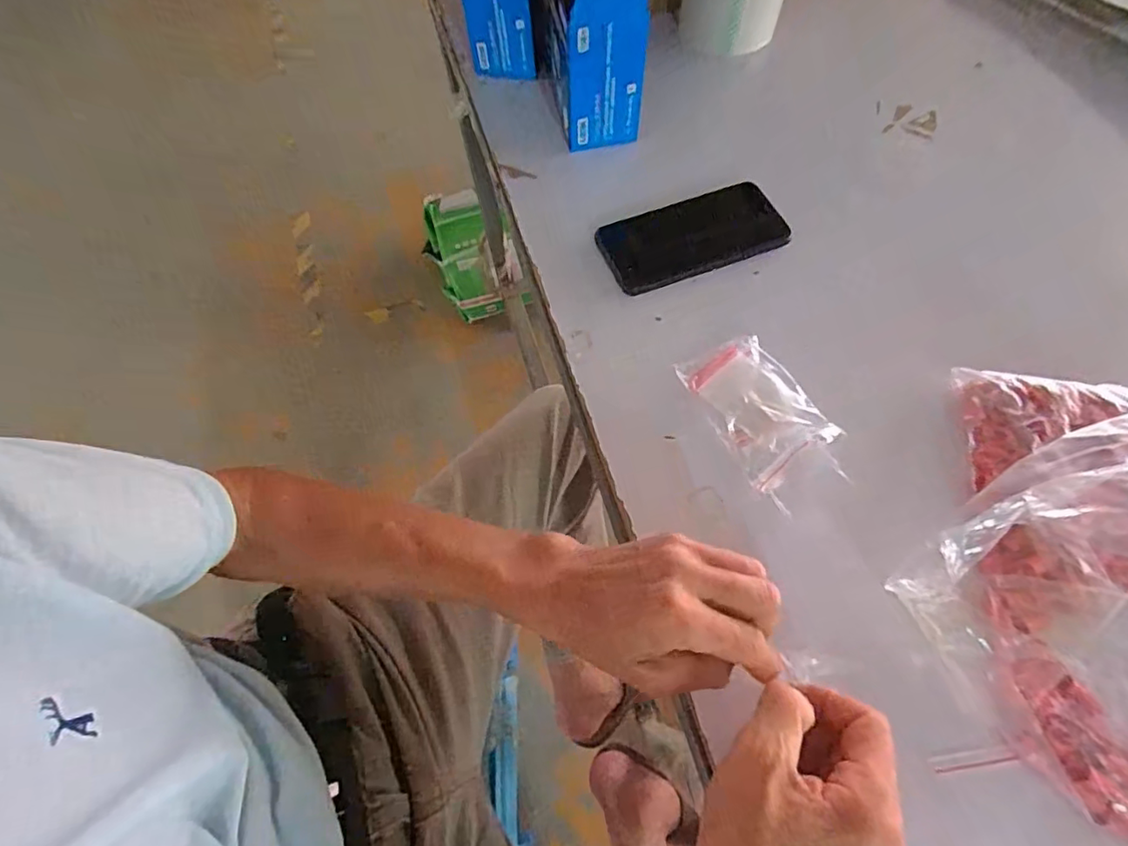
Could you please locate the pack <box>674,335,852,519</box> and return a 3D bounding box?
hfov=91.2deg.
[{"bbox_3d":[0.145,-0.009,0.401,0.071,0.016,0.125,-24,65,-8],"label":"pack"}]

